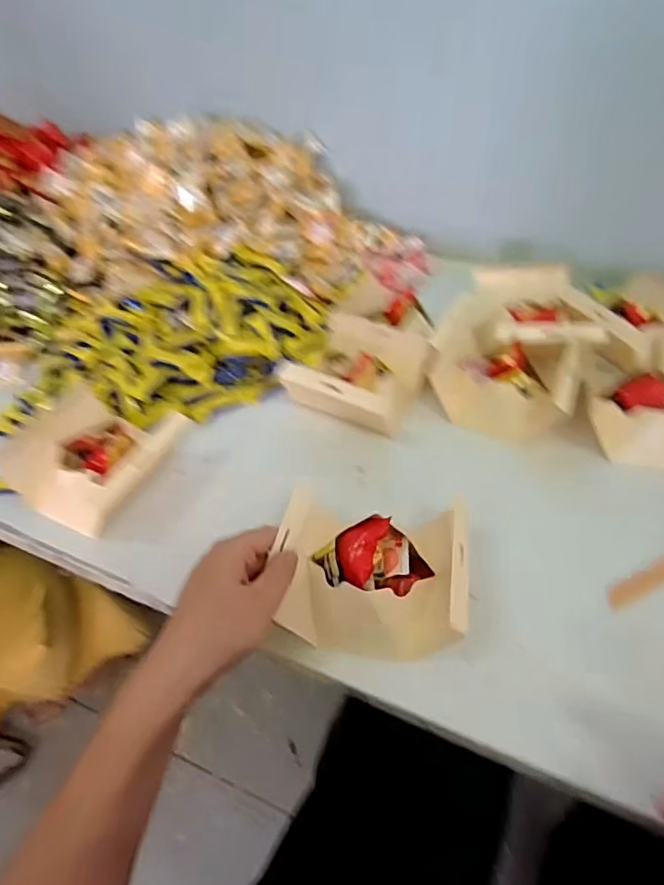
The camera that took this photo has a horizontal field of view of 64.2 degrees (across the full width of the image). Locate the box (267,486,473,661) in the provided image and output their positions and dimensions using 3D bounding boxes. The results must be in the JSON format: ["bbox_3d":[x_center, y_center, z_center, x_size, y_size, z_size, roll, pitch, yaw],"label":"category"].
[{"bbox_3d":[0.035,0.105,0.442,0.146,0.076,0.116,6,47,6],"label":"box"}]

